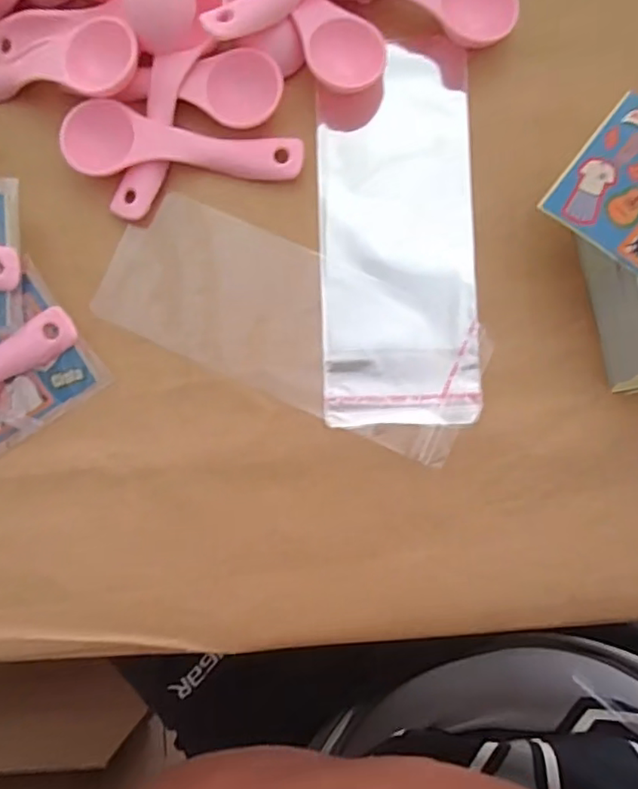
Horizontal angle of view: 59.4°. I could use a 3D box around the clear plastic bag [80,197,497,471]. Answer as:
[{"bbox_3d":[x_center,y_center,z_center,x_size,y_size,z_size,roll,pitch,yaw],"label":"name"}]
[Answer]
[{"bbox_3d":[-0.010,-0.033,0.257,0.170,0.008,0.069,25,88,4],"label":"clear plastic bag"}]

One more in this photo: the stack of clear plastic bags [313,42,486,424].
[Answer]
[{"bbox_3d":[0.036,-0.079,0.264,0.071,0.008,0.186,-1,83,3],"label":"stack of clear plastic bags"}]

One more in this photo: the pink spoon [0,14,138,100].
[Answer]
[{"bbox_3d":[-0.136,-0.155,0.267,0.108,0.012,0.033,-2,87,15],"label":"pink spoon"}]

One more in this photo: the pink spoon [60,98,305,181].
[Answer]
[{"bbox_3d":[-0.064,-0.118,0.263,0.111,0.011,0.033,3,87,3],"label":"pink spoon"}]

